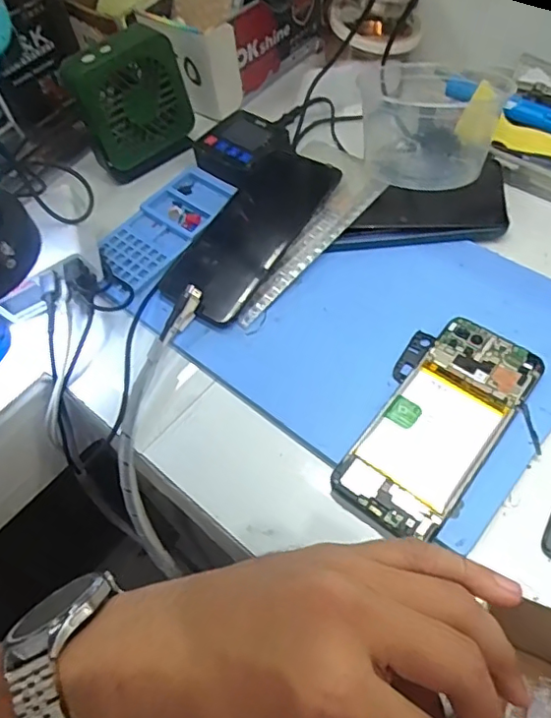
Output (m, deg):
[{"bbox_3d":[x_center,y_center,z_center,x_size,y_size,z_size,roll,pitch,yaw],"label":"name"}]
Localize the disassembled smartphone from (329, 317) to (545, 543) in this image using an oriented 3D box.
[{"bbox_3d":[0.106,0.043,0.363,0.069,0.014,0.159,33,67,25],"label":"disassembled smartphone"}]

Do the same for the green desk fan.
[{"bbox_3d":[-0.129,-0.230,0.509,0.100,0.114,0.032,-38,51,-13],"label":"green desk fan"}]

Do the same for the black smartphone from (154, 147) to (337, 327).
[{"bbox_3d":[-0.019,-0.106,0.462,0.078,0.013,0.172,30,75,26],"label":"black smartphone"}]

